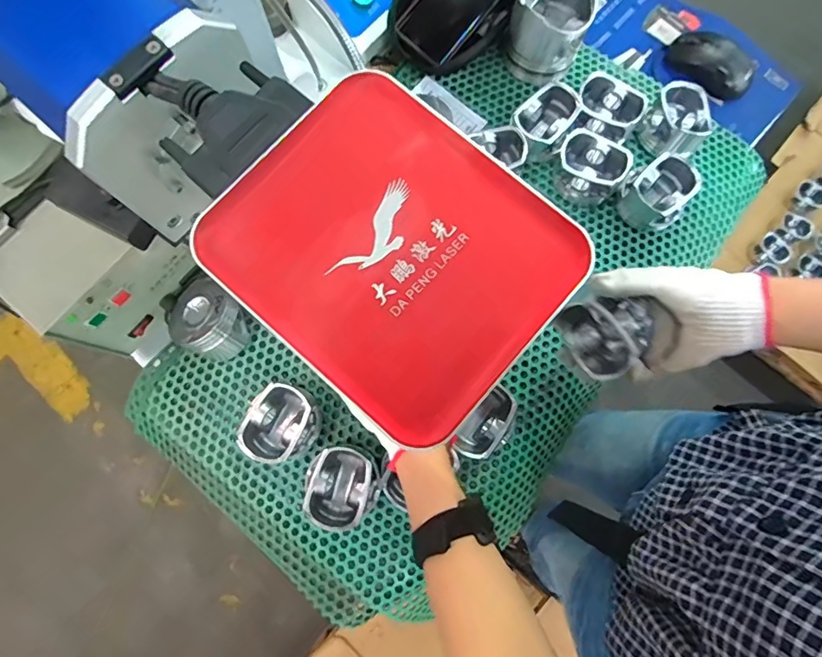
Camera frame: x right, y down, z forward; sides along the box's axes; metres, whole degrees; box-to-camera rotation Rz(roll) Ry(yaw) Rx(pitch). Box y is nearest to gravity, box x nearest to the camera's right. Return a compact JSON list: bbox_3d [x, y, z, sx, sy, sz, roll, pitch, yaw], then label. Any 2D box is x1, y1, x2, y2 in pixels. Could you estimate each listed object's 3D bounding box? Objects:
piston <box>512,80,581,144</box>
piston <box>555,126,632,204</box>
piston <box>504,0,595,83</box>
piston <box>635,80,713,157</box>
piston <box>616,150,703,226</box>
[{"bbox_3d":[0.156,-0.245,0.577,0.059,0.041,0.080,43,81,8],"label":"piston"},{"bbox_3d":[0.205,-0.184,0.561,0.075,0.043,0.063,28,79,5],"label":"piston"},{"bbox_3d":[0.163,-0.359,0.583,0.085,0.079,0.085,0,78,0],"label":"piston"},{"bbox_3d":[0.310,-0.239,0.570,0.071,0.043,0.082,33,80,6],"label":"piston"},{"bbox_3d":[0.279,-0.153,0.555,0.078,0.043,0.069,-41,81,-8],"label":"piston"}]

